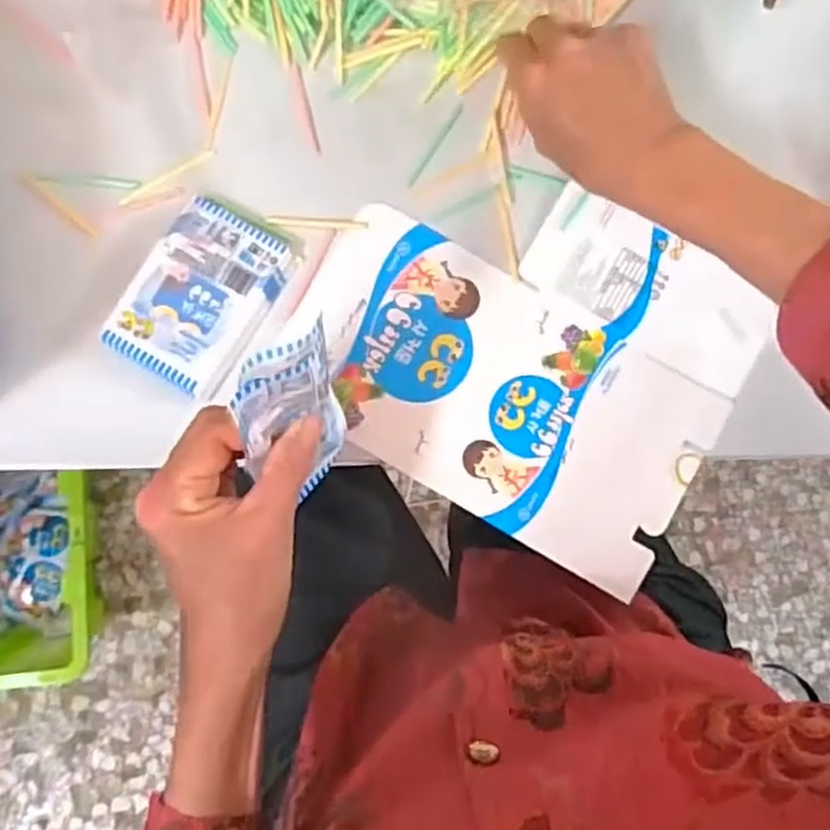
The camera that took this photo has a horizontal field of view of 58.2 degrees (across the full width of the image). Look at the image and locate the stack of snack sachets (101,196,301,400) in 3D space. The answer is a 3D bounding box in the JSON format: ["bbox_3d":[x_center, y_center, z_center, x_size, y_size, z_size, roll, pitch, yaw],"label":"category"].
[{"bbox_3d":[-0.126,-0.072,0.446,0.074,0.014,0.111,30,82,1],"label":"stack of snack sachets"}]

